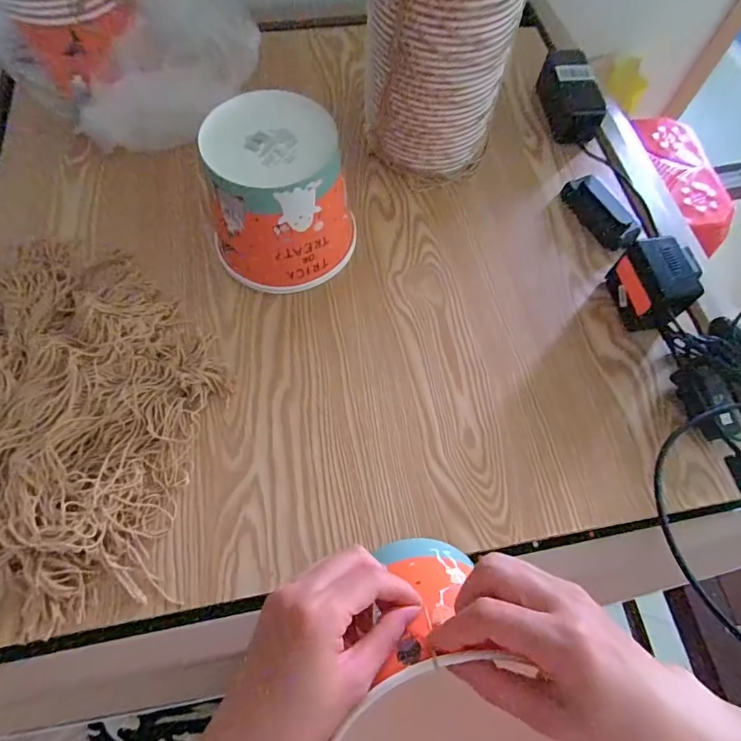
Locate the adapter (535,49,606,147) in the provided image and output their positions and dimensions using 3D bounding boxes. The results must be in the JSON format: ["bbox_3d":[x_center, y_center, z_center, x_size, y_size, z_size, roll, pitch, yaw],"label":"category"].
[{"bbox_3d":[0.279,-0.386,0.644,0.058,0.054,0.135,-4,67,-4],"label":"adapter"}]

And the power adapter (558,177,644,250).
[{"bbox_3d":[0.289,-0.200,0.577,0.039,0.026,0.112,-27,70,-13],"label":"power adapter"}]

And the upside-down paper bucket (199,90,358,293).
[{"bbox_3d":[-0.094,-0.173,0.478,0.132,0.152,0.124,1,66,-2],"label":"upside-down paper bucket"}]

